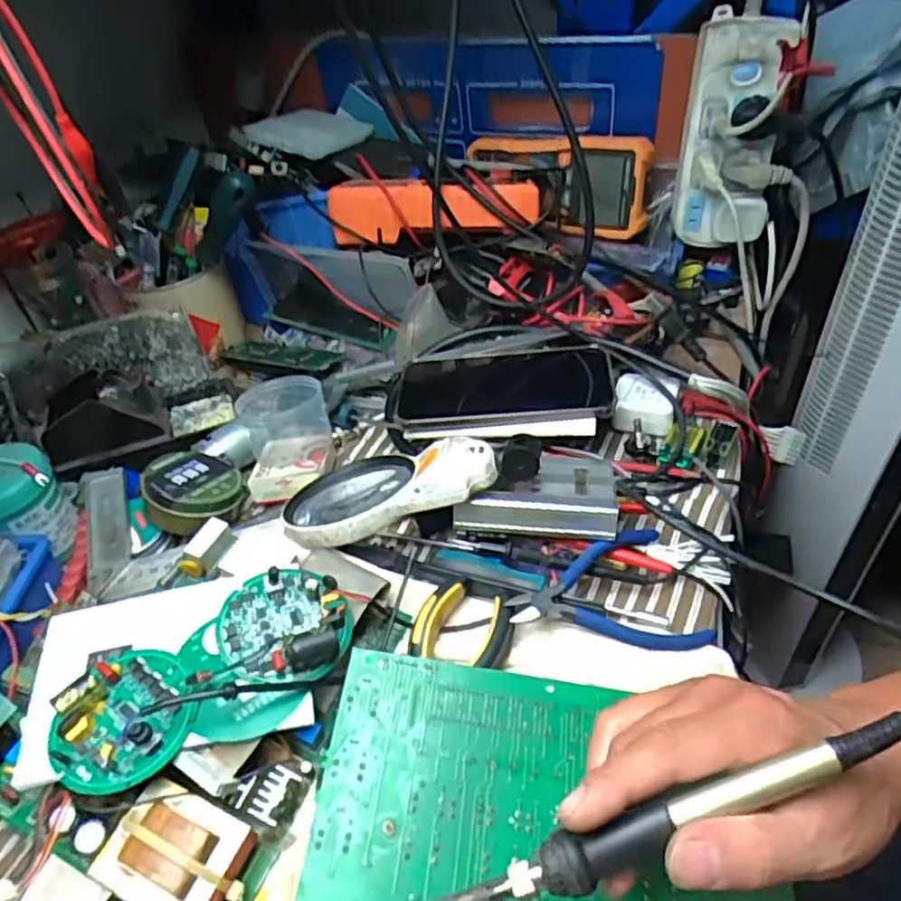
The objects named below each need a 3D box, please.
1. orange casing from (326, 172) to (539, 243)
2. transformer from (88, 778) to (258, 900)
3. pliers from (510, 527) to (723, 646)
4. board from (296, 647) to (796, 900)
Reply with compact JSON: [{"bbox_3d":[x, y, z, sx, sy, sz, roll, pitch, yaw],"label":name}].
[{"bbox_3d":[-0.016,-0.209,0.592,0.178,0.049,0.035,-1,43,6],"label":"orange casing"},{"bbox_3d":[-0.128,0.189,0.321,0.060,0.033,0.047,15,47,22],"label":"transformer"},{"bbox_3d":[0.092,0.089,0.408,0.112,0.026,0.078,-18,44,-12],"label":"pliers"},{"bbox_3d":[0.045,0.181,0.308,0.214,0.011,0.157,9,53,2],"label":"board"}]

